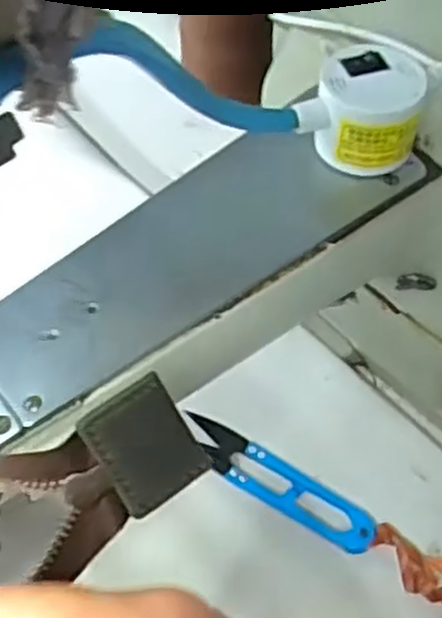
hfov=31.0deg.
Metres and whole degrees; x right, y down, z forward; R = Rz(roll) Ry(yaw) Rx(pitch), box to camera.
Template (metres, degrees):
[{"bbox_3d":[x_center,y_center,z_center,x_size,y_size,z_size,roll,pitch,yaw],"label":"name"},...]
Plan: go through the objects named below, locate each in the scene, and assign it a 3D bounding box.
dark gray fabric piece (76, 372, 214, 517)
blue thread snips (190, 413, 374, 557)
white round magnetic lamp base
[{"bbox_3d":[-0.021,0.039,0.226,0.026,0.034,0.004,-34,18,-15],"label":"dark gray fabric piece"},{"bbox_3d":[0.025,0.077,0.360,0.098,0.008,0.026,29,61,22],"label":"blue thread snips"},{"bbox_3d":[0.050,-0.070,0.284,0.040,0.032,0.033,7,55,9],"label":"white round magnetic lamp base"}]

